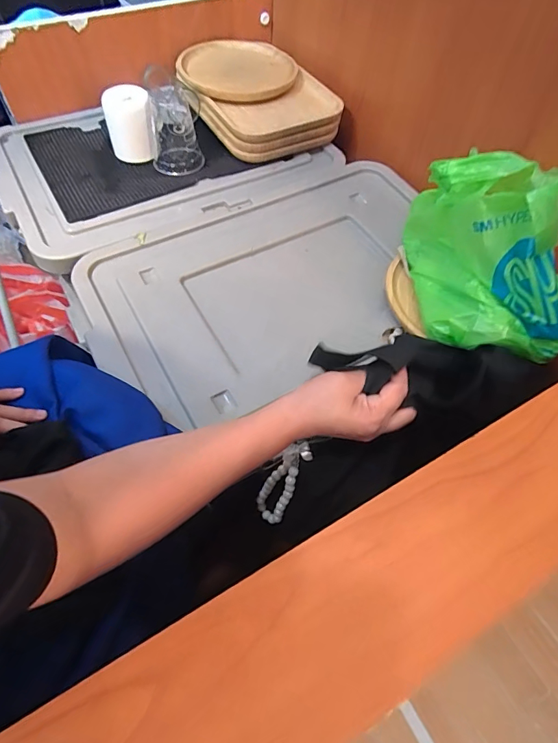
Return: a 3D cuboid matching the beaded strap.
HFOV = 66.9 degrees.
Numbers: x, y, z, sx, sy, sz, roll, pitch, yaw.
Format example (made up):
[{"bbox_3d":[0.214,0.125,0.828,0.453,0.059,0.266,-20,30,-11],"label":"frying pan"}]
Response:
[{"bbox_3d":[0.001,0.128,0.491,0.045,0.125,0.016,36,32,20],"label":"beaded strap"}]

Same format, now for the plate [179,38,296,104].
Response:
[{"bbox_3d":[-0.088,-0.634,0.874,0.234,0.034,0.225,-7,58,-8],"label":"plate"}]

